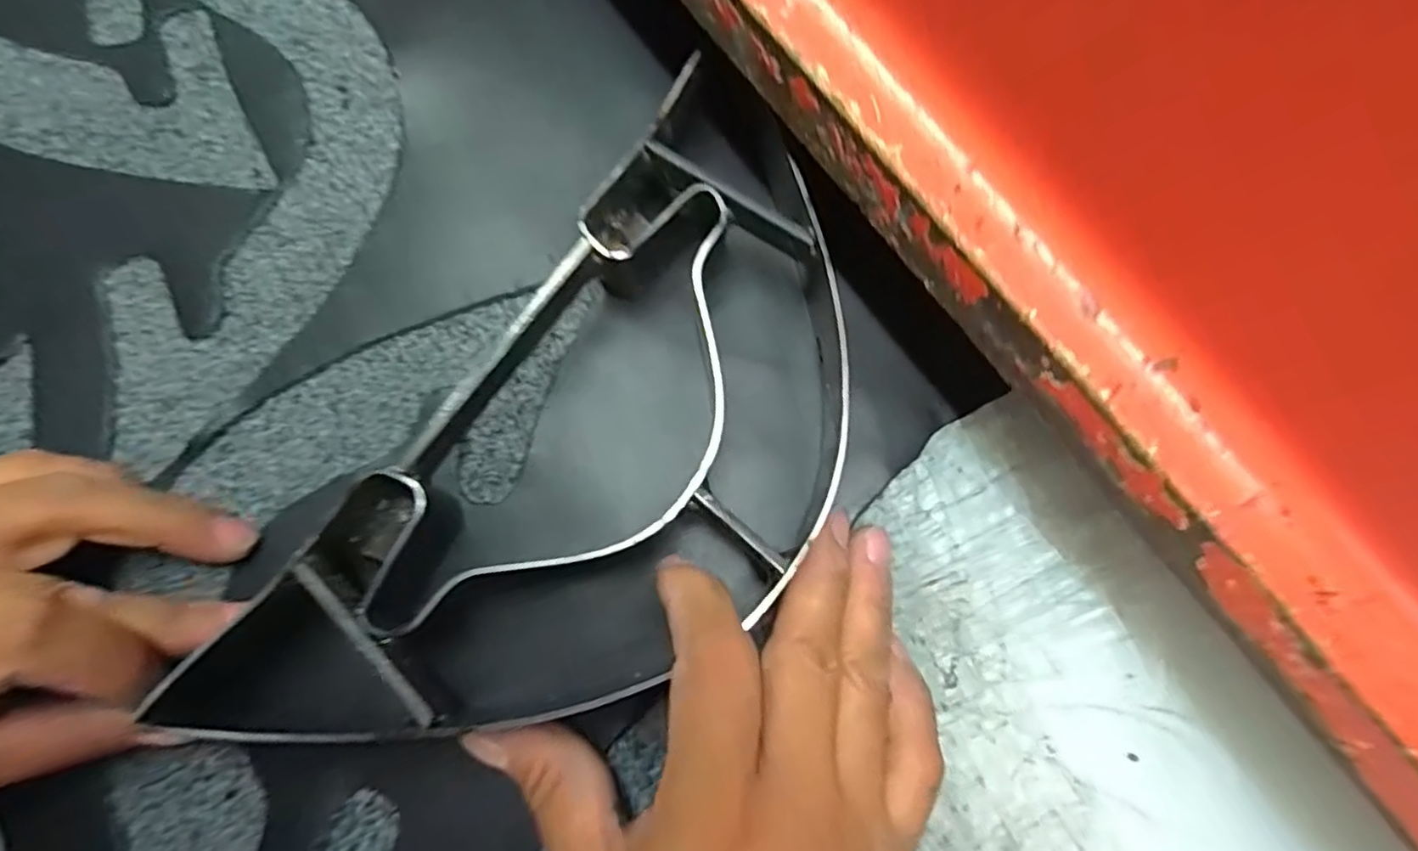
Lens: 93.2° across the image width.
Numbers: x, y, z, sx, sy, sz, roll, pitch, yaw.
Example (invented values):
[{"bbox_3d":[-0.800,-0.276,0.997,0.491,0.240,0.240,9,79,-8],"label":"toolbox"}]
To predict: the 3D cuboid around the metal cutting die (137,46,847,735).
[{"bbox_3d":[-0.025,0.010,0.206,0.115,0.031,0.242,35,79,6],"label":"metal cutting die"}]

